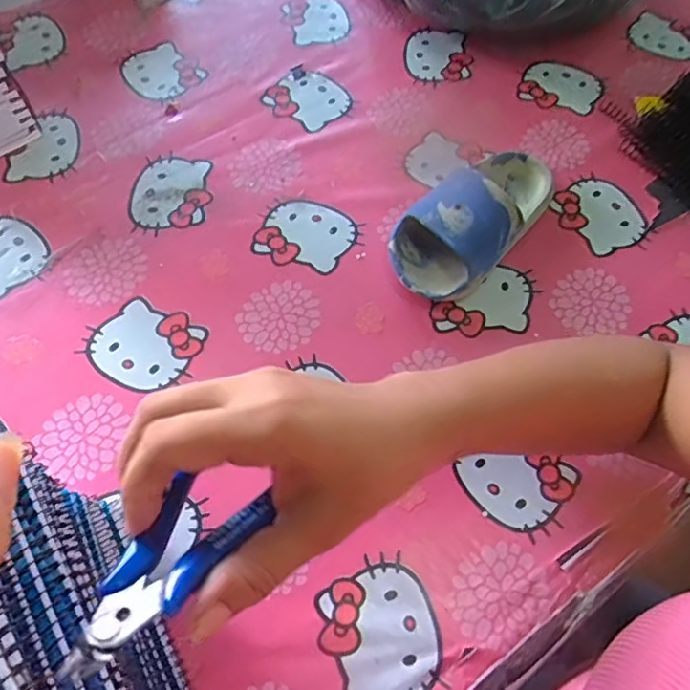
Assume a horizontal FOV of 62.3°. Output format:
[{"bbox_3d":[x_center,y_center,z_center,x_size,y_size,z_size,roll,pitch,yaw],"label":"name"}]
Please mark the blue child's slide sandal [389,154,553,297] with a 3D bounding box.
[{"bbox_3d":[0.112,-0.110,0.477,0.171,0.064,0.077,-40,71,-20],"label":"blue child's slide sandal"}]

